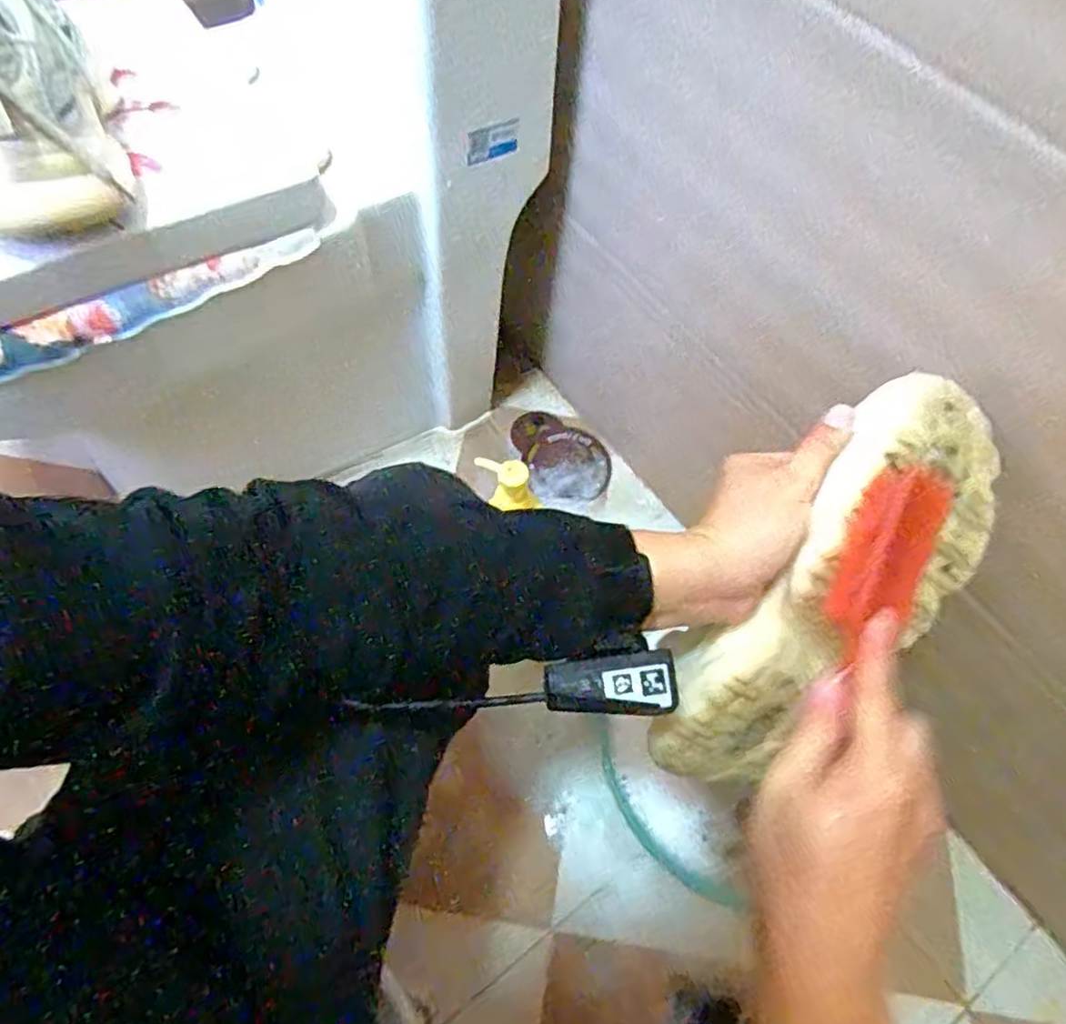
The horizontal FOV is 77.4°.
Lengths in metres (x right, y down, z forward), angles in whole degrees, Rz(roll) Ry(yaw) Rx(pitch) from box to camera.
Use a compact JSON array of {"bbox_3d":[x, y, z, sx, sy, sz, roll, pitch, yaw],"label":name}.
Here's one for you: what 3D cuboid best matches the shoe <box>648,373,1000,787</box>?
[{"bbox_3d":[0.173,0.059,0.395,0.109,0.083,0.279,36,106,14],"label":"shoe"}]

